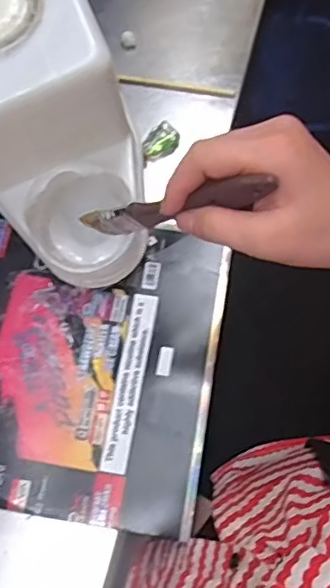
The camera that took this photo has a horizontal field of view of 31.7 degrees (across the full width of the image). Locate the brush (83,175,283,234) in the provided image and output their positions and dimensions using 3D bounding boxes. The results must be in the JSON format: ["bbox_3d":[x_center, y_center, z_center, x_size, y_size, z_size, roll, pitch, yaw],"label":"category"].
[{"bbox_3d":[0.000,-0.054,0.371,0.021,0.164,0.012,33,67,-33],"label":"brush"}]

